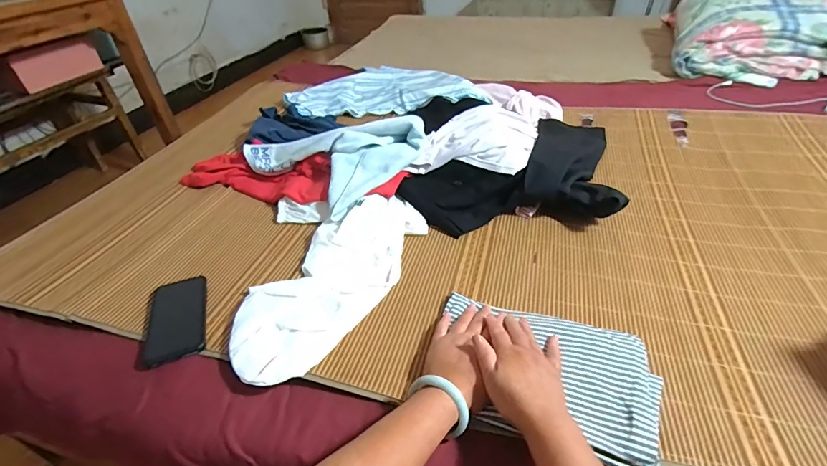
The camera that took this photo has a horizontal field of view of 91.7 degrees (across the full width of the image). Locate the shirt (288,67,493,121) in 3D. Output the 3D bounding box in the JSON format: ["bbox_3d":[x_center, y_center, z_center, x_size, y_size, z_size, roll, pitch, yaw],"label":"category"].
[{"bbox_3d":[-0.075,-0.441,1.254,0.583,0.057,0.347,0,40,4],"label":"shirt"}]

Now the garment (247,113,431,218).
[{"bbox_3d":[-0.182,-0.181,0.891,0.366,0.113,0.256,28,48,32],"label":"garment"}]

